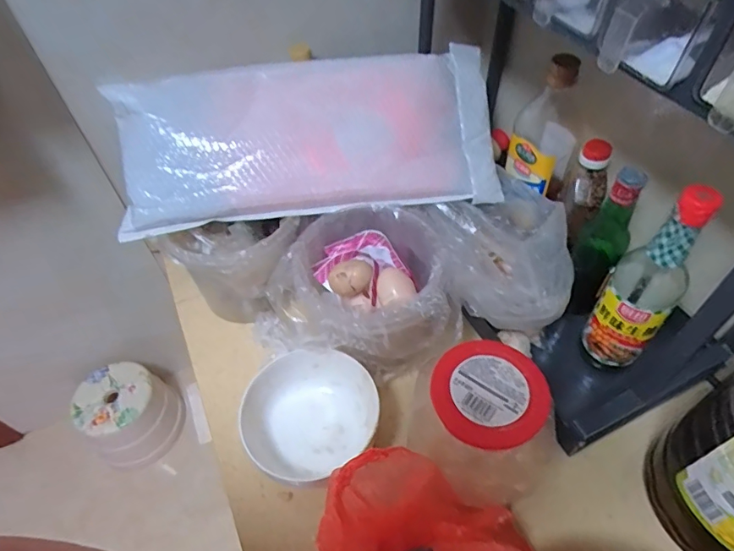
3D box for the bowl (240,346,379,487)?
[{"bbox_3d":[-0.065,0.161,0.555,0.128,0.065,0.148,29,58,24],"label":"bowl"}]

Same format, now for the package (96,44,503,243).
[{"bbox_3d":[-0.066,-0.166,0.585,0.462,0.056,0.191,-7,95,-10],"label":"package"}]

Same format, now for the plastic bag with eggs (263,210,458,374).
[{"bbox_3d":[-0.002,0.017,0.582,0.202,0.125,0.176,-2,51,2],"label":"plastic bag with eggs"}]

